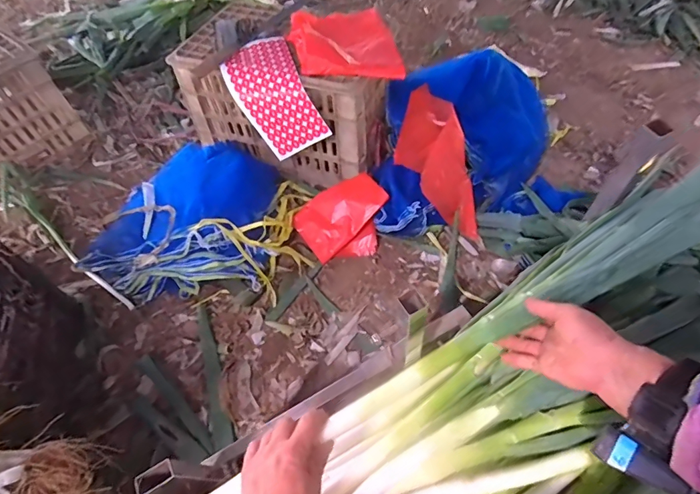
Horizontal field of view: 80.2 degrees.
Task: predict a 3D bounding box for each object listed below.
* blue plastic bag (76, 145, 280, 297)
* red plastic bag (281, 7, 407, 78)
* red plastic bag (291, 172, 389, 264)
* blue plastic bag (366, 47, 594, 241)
[{"bbox_3d":[-0.415,-0.092,1.029,0.453,0.133,0.394,-4,55,-1],"label":"blue plastic bag"},{"bbox_3d":[-0.016,-0.496,0.969,0.247,0.045,0.276,-8,54,-3],"label":"red plastic bag"},{"bbox_3d":[-0.014,-0.061,0.994,0.211,0.104,0.156,-24,58,-14],"label":"red plastic bag"},{"bbox_3d":[0.298,-0.246,1.036,0.445,0.247,0.428,0,55,2],"label":"blue plastic bag"}]

